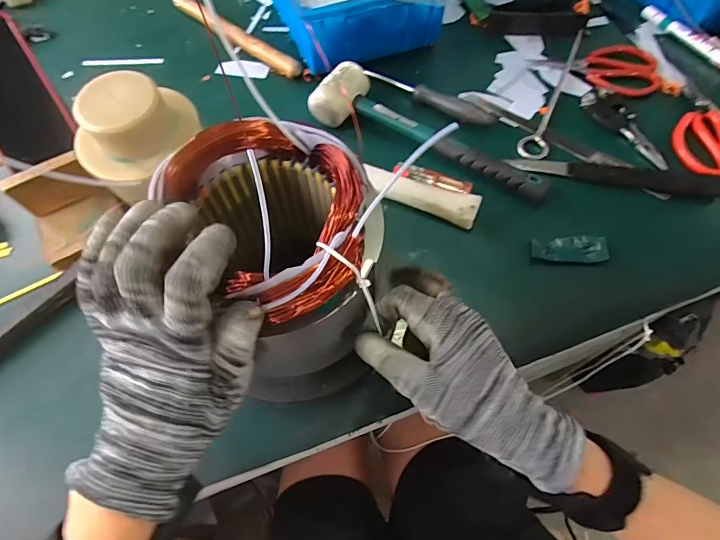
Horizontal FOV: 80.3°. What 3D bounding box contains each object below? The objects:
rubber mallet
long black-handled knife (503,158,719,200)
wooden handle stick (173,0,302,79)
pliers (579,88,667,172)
[{"bbox_3d":[0.080,-0.159,0.484,0.286,0.046,0.071,24,65,13],"label":"rubber mallet"},{"bbox_3d":[0.280,-0.106,0.471,0.221,0.014,0.027,10,63,6],"label":"long black-handled knife"},{"bbox_3d":[-0.175,-0.324,0.587,0.240,0.020,0.027,38,69,19],"label":"wooden handle stick"},{"bbox_3d":[0.310,-0.166,0.495,0.045,0.012,0.127,-24,64,-11],"label":"pliers"}]

